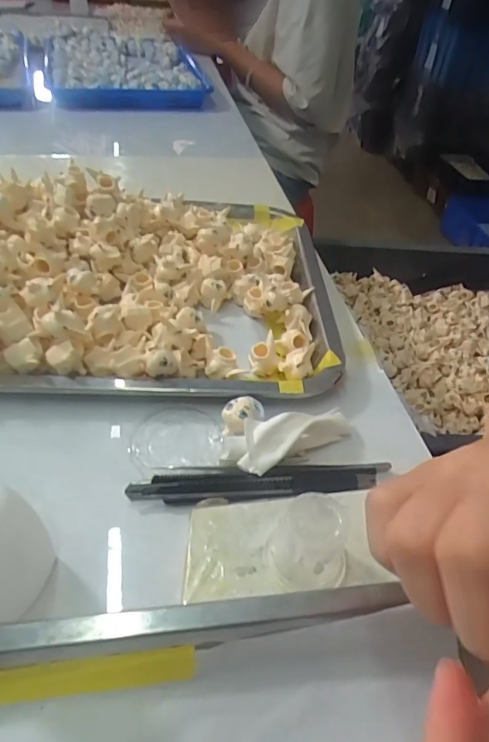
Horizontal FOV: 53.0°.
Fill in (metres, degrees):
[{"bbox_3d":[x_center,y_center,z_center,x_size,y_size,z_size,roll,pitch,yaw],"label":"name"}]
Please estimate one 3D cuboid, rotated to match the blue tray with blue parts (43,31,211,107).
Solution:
[{"bbox_3d":[-0.210,-0.527,0.847,0.247,0.035,0.345,-6,45,-14],"label":"blue tray with blue parts"}]

